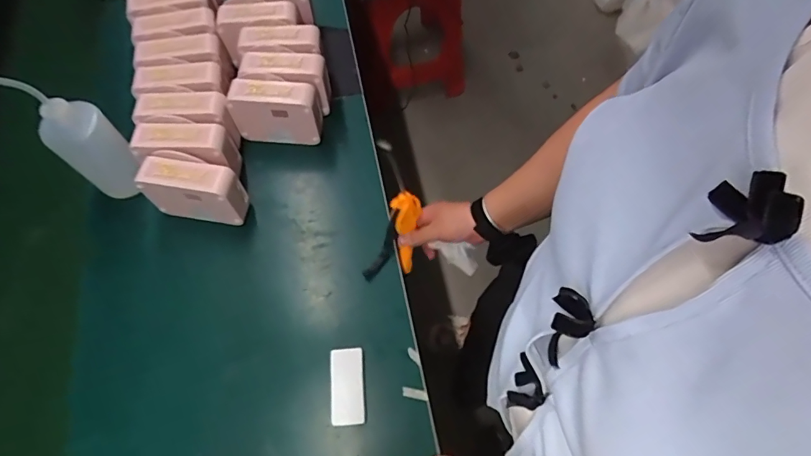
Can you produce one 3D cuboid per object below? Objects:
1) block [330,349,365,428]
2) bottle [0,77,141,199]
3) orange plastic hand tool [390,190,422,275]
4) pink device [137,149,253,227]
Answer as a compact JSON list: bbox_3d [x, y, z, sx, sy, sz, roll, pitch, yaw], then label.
[{"bbox_3d":[-0.074,0.203,0.584,0.042,0.020,0.092,-5,67,-2],"label":"block"},{"bbox_3d":[-0.419,-0.112,0.597,0.063,0.239,0.080,42,73,16],"label":"bottle"},{"bbox_3d":[0.003,0.007,0.654,0.041,0.128,0.033,-4,28,-2],"label":"orange plastic hand tool"},{"bbox_3d":[-0.293,-0.052,0.651,0.125,0.108,0.057,10,67,4],"label":"pink device"}]

